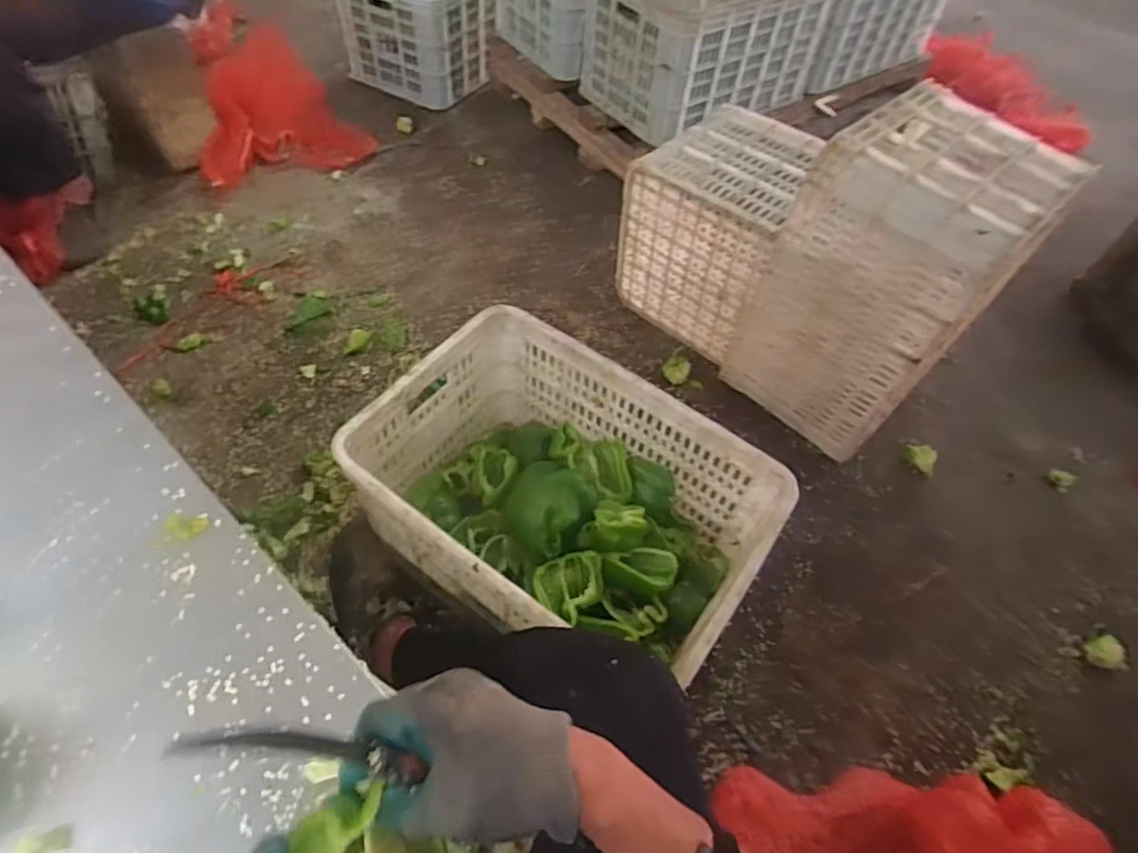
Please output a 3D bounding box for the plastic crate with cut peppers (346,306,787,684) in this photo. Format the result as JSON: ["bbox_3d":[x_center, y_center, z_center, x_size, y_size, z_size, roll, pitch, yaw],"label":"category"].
[{"bbox_3d":[-0.011,0.119,0.897,0.508,0.248,0.346,31,58,16],"label":"plastic crate with cut peppers"}]

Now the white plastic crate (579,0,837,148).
[{"bbox_3d":[0.328,-0.948,1.539,0.502,0.266,0.355,-33,64,-25],"label":"white plastic crate"}]

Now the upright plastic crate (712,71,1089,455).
[{"bbox_3d":[0.537,-0.246,1.095,0.303,0.463,0.321,40,60,21],"label":"upright plastic crate"}]

